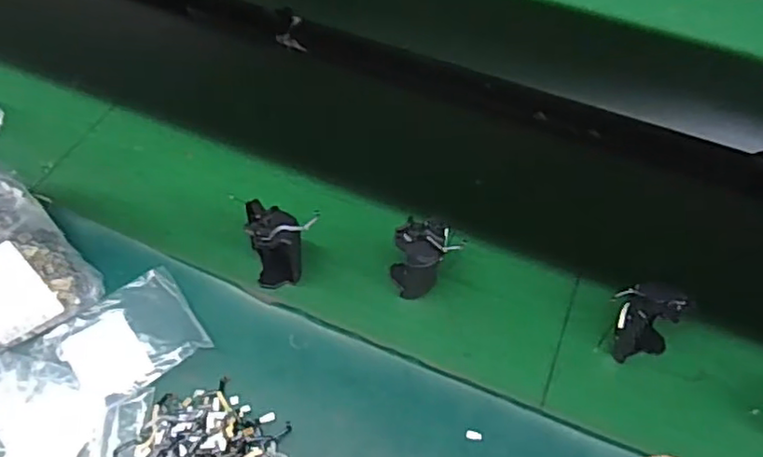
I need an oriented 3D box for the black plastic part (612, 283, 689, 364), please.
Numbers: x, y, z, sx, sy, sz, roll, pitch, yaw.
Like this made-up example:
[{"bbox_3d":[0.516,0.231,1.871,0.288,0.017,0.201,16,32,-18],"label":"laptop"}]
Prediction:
[{"bbox_3d":[0.207,0.075,0.500,0.049,0.073,0.042,-15,60,-10],"label":"black plastic part"}]

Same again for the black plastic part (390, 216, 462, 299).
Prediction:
[{"bbox_3d":[0.035,0.026,0.525,0.050,0.075,0.045,-13,59,-8],"label":"black plastic part"}]

